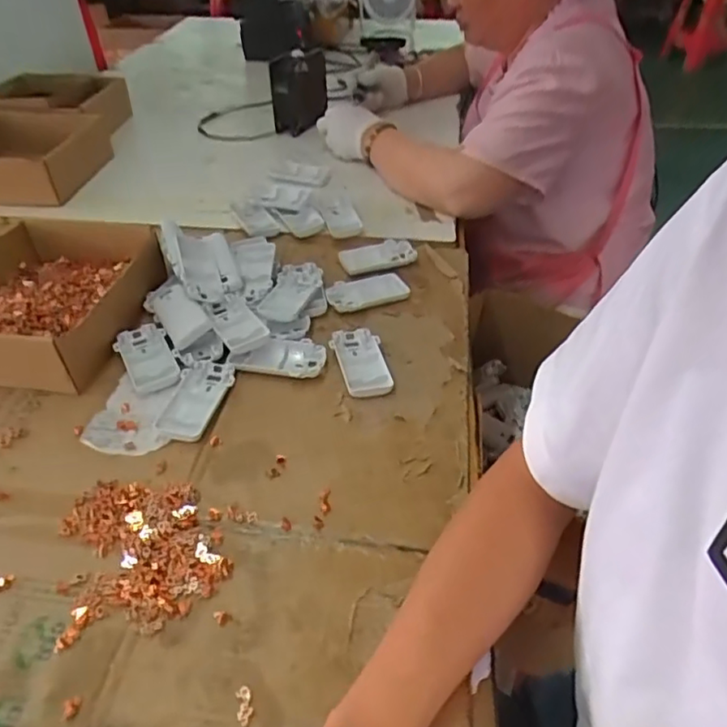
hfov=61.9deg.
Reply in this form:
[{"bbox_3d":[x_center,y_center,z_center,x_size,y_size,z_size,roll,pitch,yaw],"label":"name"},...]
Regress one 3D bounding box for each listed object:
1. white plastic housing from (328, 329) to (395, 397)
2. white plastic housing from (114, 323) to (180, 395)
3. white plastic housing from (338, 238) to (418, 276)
[{"bbox_3d":[-0.002,-0.002,0.613,0.048,0.013,0.089,-12,44,-12],"label":"white plastic housing"},{"bbox_3d":[-0.222,-0.006,0.623,0.049,0.018,0.089,-24,48,-23],"label":"white plastic housing"},{"bbox_3d":[0.019,-0.134,0.763,0.097,0.017,0.046,-12,44,-12],"label":"white plastic housing"}]

